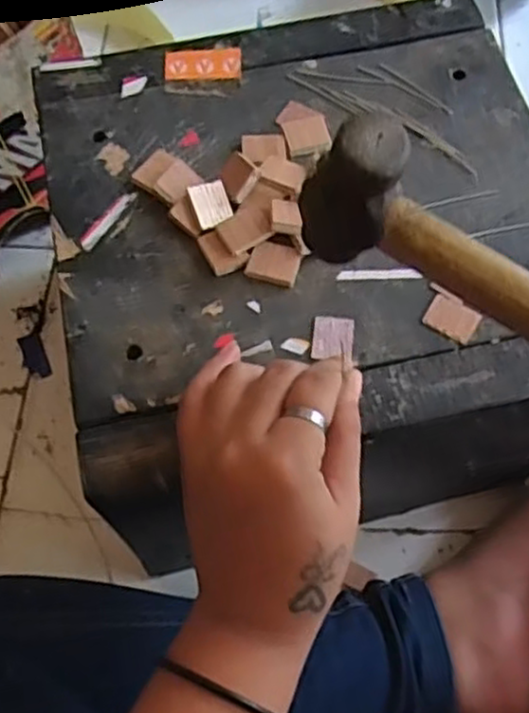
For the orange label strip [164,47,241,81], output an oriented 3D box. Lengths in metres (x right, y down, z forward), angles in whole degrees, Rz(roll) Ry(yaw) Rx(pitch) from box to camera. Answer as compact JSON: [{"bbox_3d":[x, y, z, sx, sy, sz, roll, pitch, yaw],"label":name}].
[{"bbox_3d":[-0.037,-0.177,0.441,0.046,0.004,0.022,-2,65,-1],"label":"orange label strip"}]

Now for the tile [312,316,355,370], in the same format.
[{"bbox_3d":[0.034,-0.010,0.356,0.020,0.004,0.023,4,65,2],"label":"tile"}]

